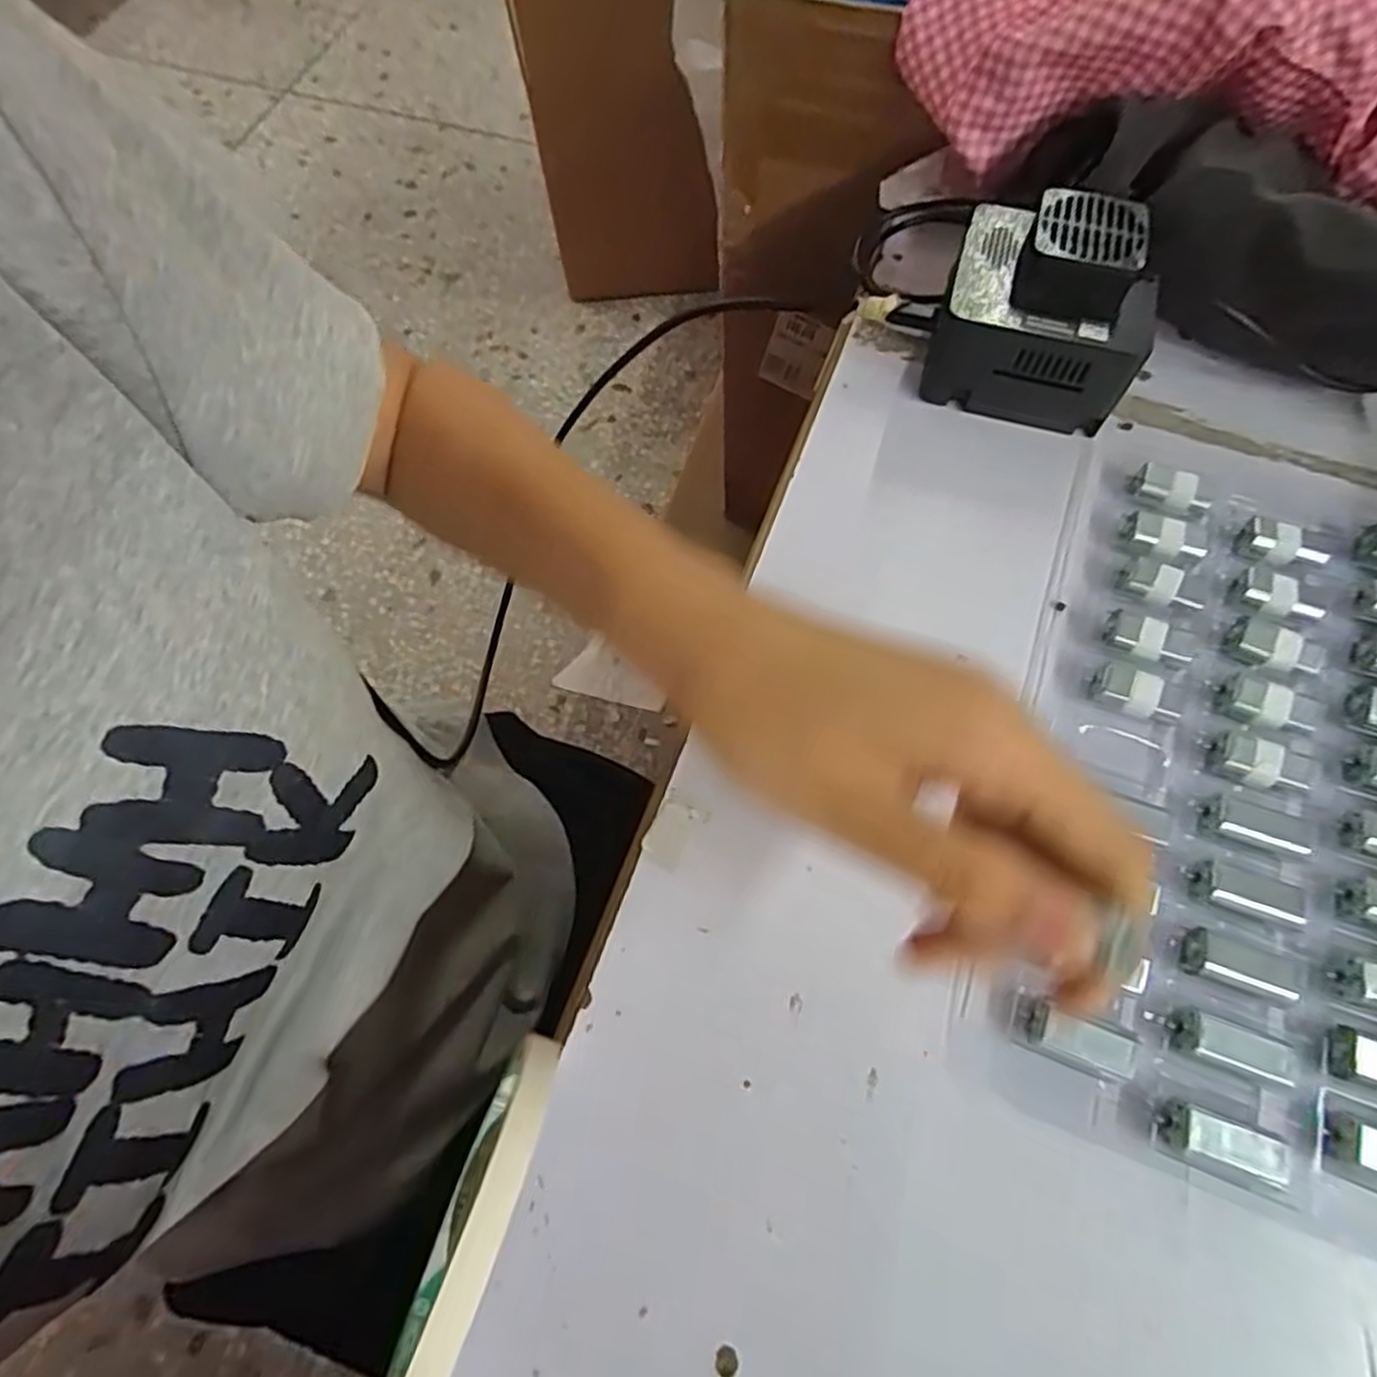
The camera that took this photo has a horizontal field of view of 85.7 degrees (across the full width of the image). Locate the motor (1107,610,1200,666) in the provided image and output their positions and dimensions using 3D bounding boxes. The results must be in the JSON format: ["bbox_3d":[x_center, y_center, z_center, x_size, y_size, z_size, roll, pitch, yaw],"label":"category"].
[{"bbox_3d":[0.169,-0.018,0.269,0.030,0.008,0.015,22,70,10],"label":"motor"}]

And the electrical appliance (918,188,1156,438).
[{"bbox_3d":[0.146,-0.155,0.308,0.076,0.059,0.071,17,69,8],"label":"electrical appliance"}]

